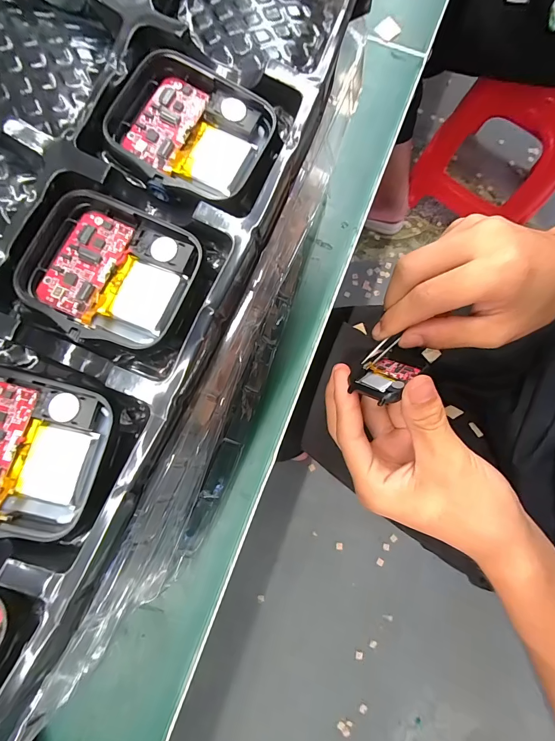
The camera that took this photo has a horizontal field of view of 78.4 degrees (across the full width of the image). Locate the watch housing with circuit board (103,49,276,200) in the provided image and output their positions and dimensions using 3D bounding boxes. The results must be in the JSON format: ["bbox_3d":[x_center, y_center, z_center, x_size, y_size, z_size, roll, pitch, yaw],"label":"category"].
[{"bbox_3d":[-0.026,-0.071,0.101,0.041,0.010,0.039,27,78,7],"label":"watch housing with circuit board"}]

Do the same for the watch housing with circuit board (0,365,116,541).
[{"bbox_3d":[-0.067,0.019,0.086,0.041,0.010,0.037,19,77,5],"label":"watch housing with circuit board"}]

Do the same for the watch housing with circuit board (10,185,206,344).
[{"bbox_3d":[-0.046,-0.027,0.093,0.043,0.009,0.036,20,78,5],"label":"watch housing with circuit board"}]

